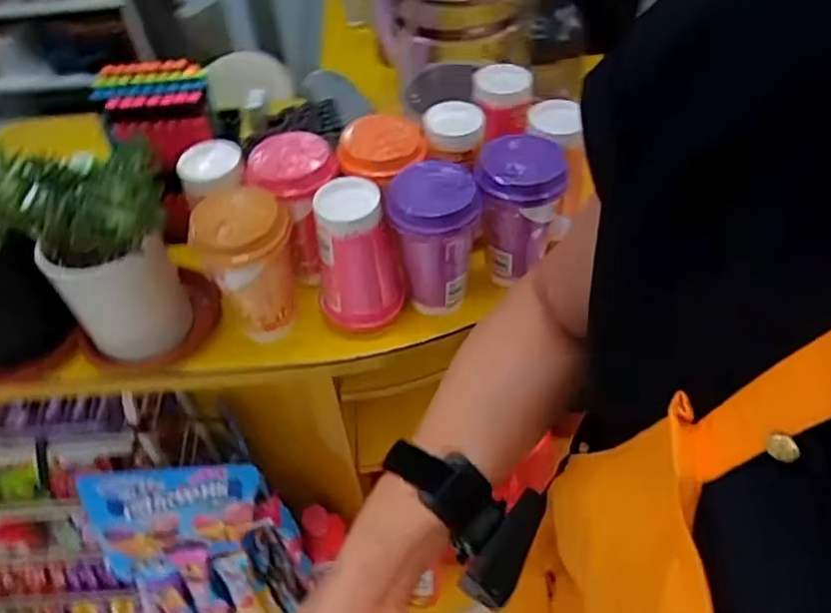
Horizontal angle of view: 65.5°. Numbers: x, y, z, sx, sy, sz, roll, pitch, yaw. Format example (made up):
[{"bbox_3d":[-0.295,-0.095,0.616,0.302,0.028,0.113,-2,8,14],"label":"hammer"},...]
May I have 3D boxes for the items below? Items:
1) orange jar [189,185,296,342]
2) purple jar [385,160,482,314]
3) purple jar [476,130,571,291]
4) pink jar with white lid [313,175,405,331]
[{"bbox_3d":[-0.144,-0.036,0.580,0.075,0.131,0.080,-1,50,2],"label":"orange jar"},{"bbox_3d":[0.018,-0.051,0.594,0.077,0.148,0.075,-1,50,3],"label":"purple jar"},{"bbox_3d":[0.099,-0.089,0.605,0.075,0.130,0.078,13,52,14],"label":"purple jar"},{"bbox_3d":[-0.054,-0.047,0.581,0.076,0.123,0.071,-1,50,2],"label":"pink jar with white lid"}]

